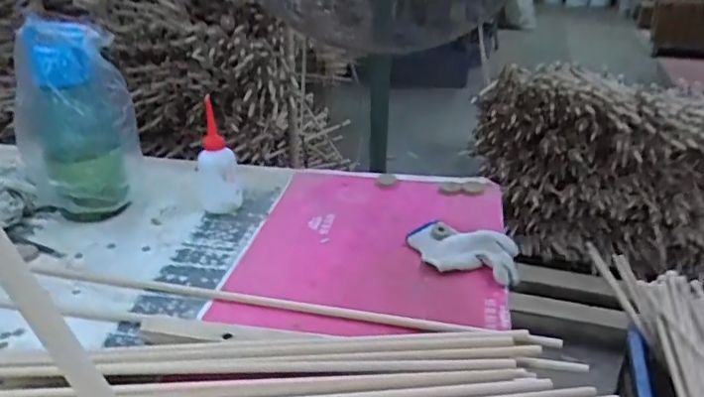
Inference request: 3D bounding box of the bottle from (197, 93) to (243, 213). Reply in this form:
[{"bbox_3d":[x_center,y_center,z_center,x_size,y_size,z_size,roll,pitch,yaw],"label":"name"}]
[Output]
[{"bbox_3d":[-0.209,-0.065,0.871,0.065,0.176,0.057,-7,28,-14],"label":"bottle"}]

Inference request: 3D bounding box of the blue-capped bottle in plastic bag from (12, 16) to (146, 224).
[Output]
[{"bbox_3d":[-0.405,-0.105,0.827,0.161,0.292,0.122,-12,30,-23],"label":"blue-capped bottle in plastic bag"}]

